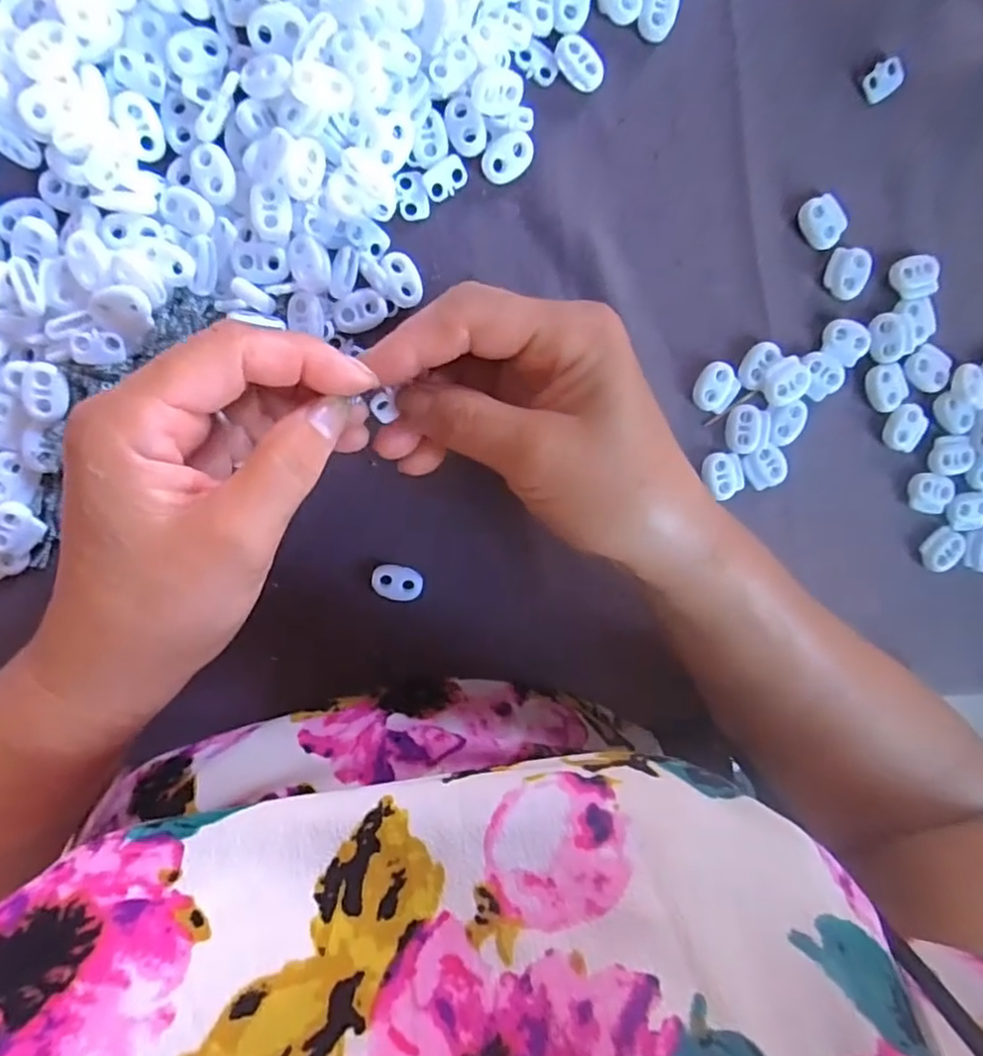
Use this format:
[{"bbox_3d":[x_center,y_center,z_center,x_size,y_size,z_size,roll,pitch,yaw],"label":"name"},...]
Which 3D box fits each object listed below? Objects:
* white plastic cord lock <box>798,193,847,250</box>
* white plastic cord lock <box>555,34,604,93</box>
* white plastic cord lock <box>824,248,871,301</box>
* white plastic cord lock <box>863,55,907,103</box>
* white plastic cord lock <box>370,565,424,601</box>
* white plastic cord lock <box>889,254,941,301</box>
[{"bbox_3d":[0.149,-0.138,0.288,0.018,0.005,0.022,-41,99,0],"label":"white plastic cord lock"},{"bbox_3d":[0.037,-0.192,0.263,0.015,0.004,0.022,-39,99,0],"label":"white plastic cord lock"},{"bbox_3d":[0.162,-0.117,0.293,0.017,0.006,0.022,15,95,-7],"label":"white plastic cord lock"},{"bbox_3d":[0.173,-0.197,0.282,0.017,0.004,0.014,-40,99,0],"label":"white plastic cord lock"},{"bbox_3d":[-0.043,0.025,0.290,0.022,0.004,0.015,5,96,-6],"label":"white plastic cord lock"},{"bbox_3d":[0.195,-0.115,0.294,0.018,0.007,0.019,-1,97,-6],"label":"white plastic cord lock"}]

